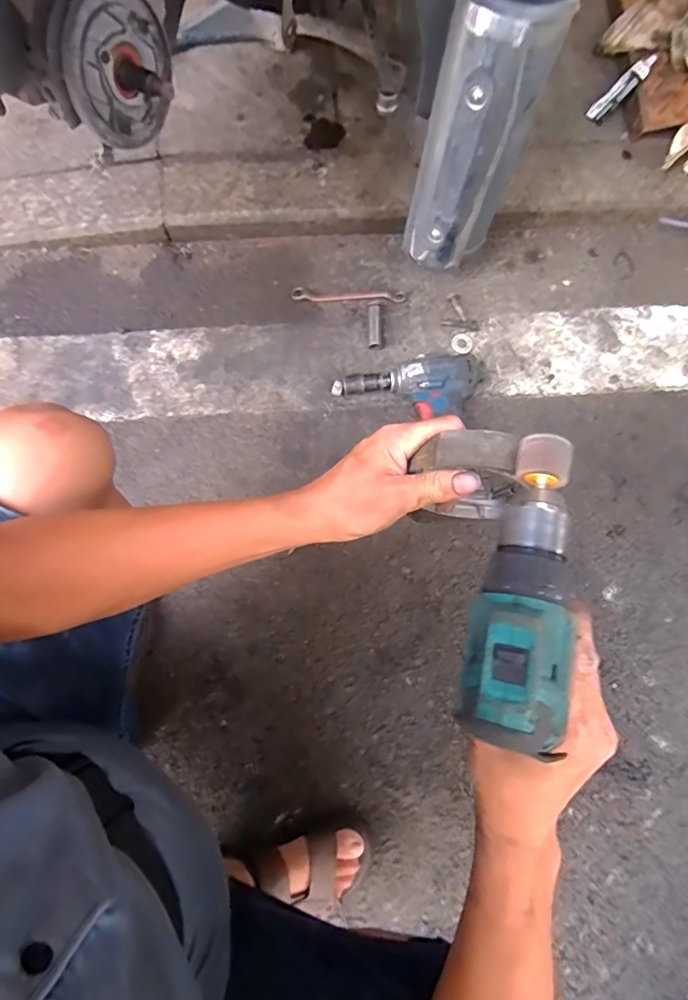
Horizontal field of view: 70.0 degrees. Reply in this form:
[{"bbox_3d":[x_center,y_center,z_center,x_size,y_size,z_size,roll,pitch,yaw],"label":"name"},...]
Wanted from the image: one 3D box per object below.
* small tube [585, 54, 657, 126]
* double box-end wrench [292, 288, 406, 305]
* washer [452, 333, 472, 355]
[{"bbox_3d":[0.473,-0.698,0.832,0.125,0.015,0.033,-43,82,13],"label":"small tube"},{"bbox_3d":[0.009,-0.341,0.818,0.187,0.016,0.024,-2,78,-2],"label":"double box-end wrench"},{"bbox_3d":[0.196,-0.258,0.812,0.034,0.006,0.039,-9,79,-3],"label":"washer"}]

